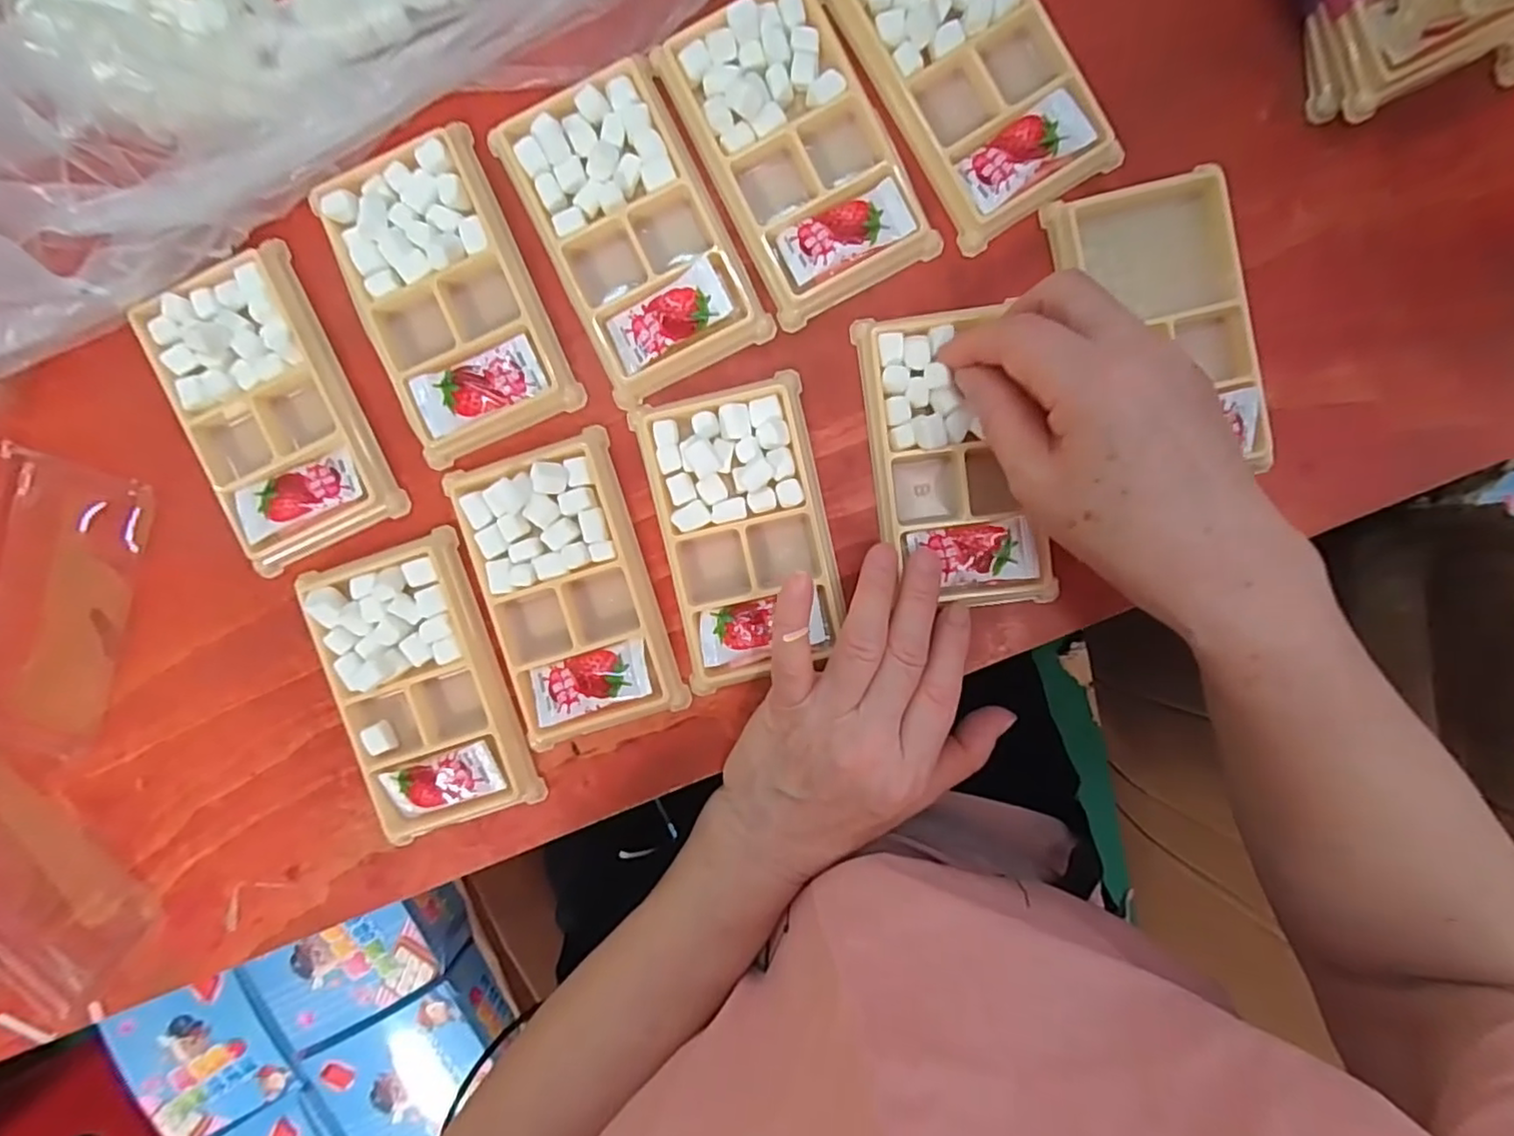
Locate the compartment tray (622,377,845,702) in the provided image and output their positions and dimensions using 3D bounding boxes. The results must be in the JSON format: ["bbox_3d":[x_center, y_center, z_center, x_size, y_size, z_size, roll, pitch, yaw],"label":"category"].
[{"bbox_3d":[-0.006,-0.015,0.300,0.077,0.017,0.134,-11,95,2],"label":"compartment tray"}]

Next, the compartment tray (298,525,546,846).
[{"bbox_3d":[-0.159,0.058,0.307,0.074,0.013,0.136,-17,95,2],"label":"compartment tray"}]

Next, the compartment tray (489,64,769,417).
[{"bbox_3d":[-0.055,-0.151,0.294,0.079,0.020,0.131,-26,94,3],"label":"compartment tray"}]

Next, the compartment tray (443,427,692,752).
[{"bbox_3d":[-0.089,0.012,0.302,0.076,0.014,0.134,-18,95,2],"label":"compartment tray"}]

